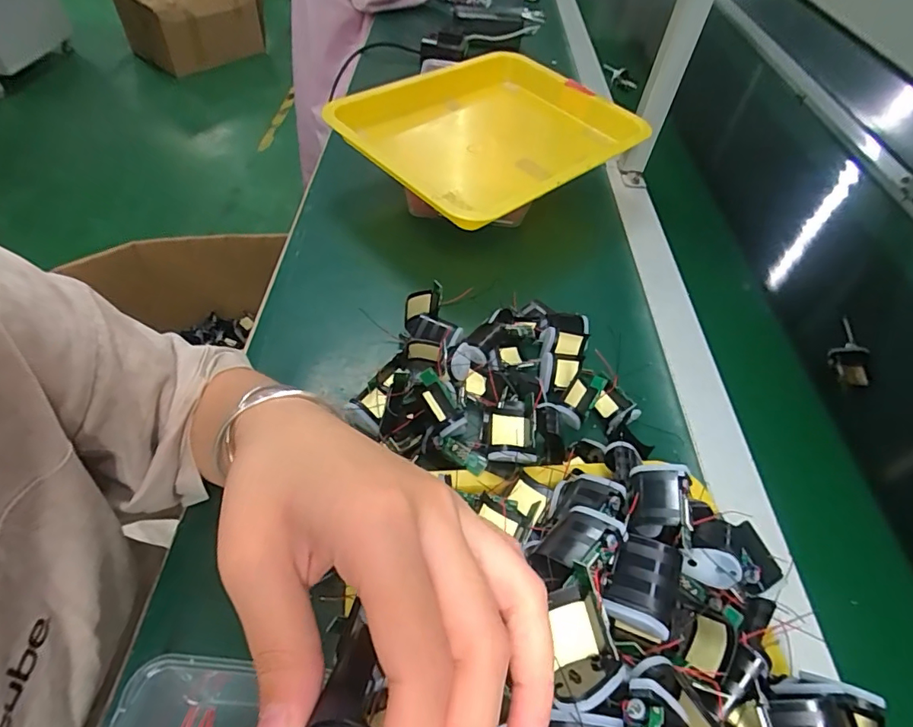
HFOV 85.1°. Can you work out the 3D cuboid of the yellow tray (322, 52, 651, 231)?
[{"bbox_3d":[0.039,-0.276,0.591,0.325,0.052,0.261,-33,61,-30],"label":"yellow tray"}]

